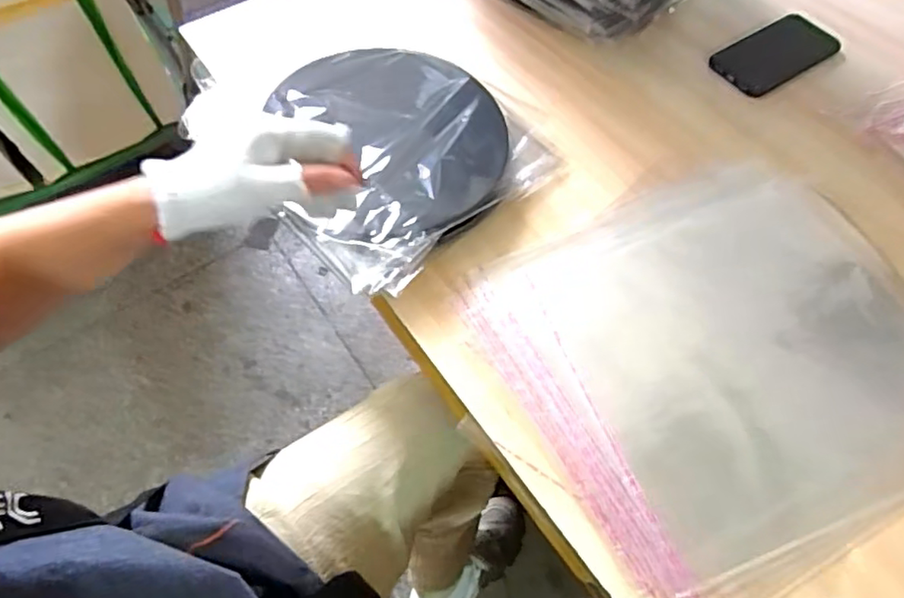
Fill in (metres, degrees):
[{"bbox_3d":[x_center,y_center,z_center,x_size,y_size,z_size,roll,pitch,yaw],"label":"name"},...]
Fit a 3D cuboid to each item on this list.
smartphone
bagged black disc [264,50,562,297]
[{"bbox_3d":[0.381,-0.289,0.706,0.160,0.004,0.082,-29,66,-15],"label":"smartphone"},{"bbox_3d":[-0.061,-0.156,0.594,0.251,0.030,0.249,-37,73,-24],"label":"bagged black disc"}]

